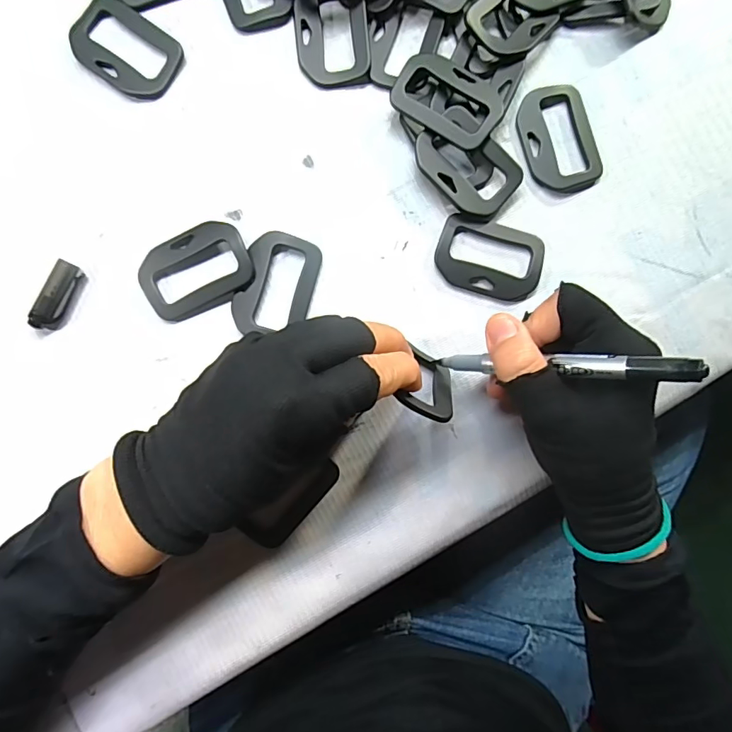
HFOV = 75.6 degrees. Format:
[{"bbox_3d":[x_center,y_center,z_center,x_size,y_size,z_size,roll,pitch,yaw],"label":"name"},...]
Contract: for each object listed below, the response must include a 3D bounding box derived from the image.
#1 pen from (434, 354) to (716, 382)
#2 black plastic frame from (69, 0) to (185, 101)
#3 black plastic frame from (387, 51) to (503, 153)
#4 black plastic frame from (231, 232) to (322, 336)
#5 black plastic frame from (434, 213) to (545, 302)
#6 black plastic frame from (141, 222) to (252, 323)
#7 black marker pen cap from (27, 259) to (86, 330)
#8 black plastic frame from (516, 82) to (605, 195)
[{"bbox_3d":[0.083,0.000,0.220,0.124,0.007,0.010,1,85,41],"label":"pen"},{"bbox_3d":[-0.138,-0.182,0.270,0.062,0.005,0.042,32,86,0],"label":"black plastic frame"},{"bbox_3d":[0.047,-0.151,0.264,0.061,0.006,0.042,32,86,2],"label":"black plastic frame"},{"bbox_3d":[-0.050,-0.045,0.266,0.040,0.007,0.058,16,86,-1],"label":"black plastic frame"},{"bbox_3d":[0.071,-0.063,0.271,0.061,0.005,0.044,17,86,-1],"label":"black plastic frame"},{"bbox_3d":[-0.095,-0.054,0.263,0.061,0.004,0.042,-26,93,3],"label":"black plastic frame"},{"bbox_3d":[-0.169,-0.038,0.259,0.015,0.008,0.038,22,86,-1],"label":"black marker pen cap"},{"bbox_3d":[0.113,-0.133,0.277,0.042,0.005,0.062,-17,88,-3],"label":"black plastic frame"}]

